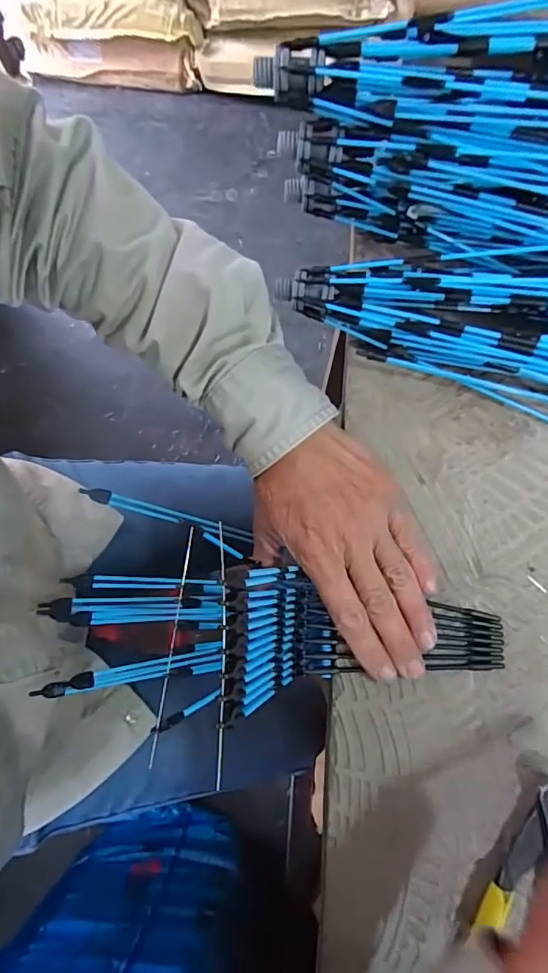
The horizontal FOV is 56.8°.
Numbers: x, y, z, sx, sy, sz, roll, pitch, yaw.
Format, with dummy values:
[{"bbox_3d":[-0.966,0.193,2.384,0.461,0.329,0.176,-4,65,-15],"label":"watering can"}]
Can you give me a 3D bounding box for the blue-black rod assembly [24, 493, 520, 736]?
[{"bbox_3d":[0.002,0.080,0.296,0.258,0.012,0.111,4,79,0],"label":"blue-black rod assembly"}]

